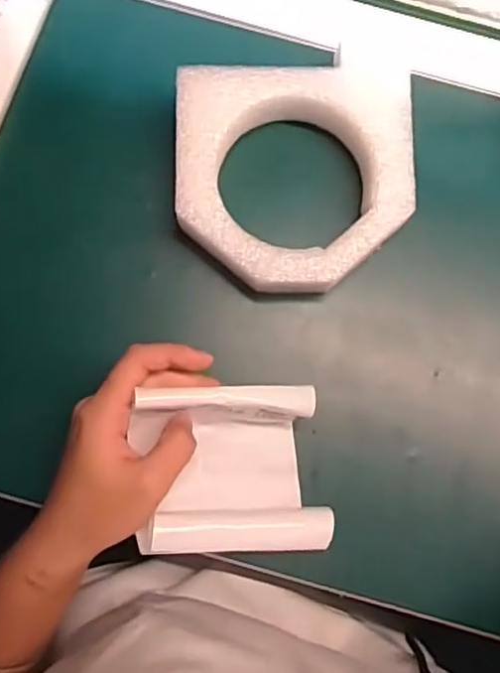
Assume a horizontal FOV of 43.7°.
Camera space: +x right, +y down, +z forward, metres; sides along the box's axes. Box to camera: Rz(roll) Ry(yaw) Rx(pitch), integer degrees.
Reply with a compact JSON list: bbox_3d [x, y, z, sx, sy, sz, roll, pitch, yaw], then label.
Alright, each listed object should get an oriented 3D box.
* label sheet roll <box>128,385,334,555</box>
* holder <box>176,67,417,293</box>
[{"bbox_3d":[-0.009,0.076,0.364,0.112,0.045,0.095,-2,88,-21],"label":"label sheet roll"},{"bbox_3d":[0.027,-0.100,0.404,0.149,0.042,0.150,-1,81,-1],"label":"holder"}]

